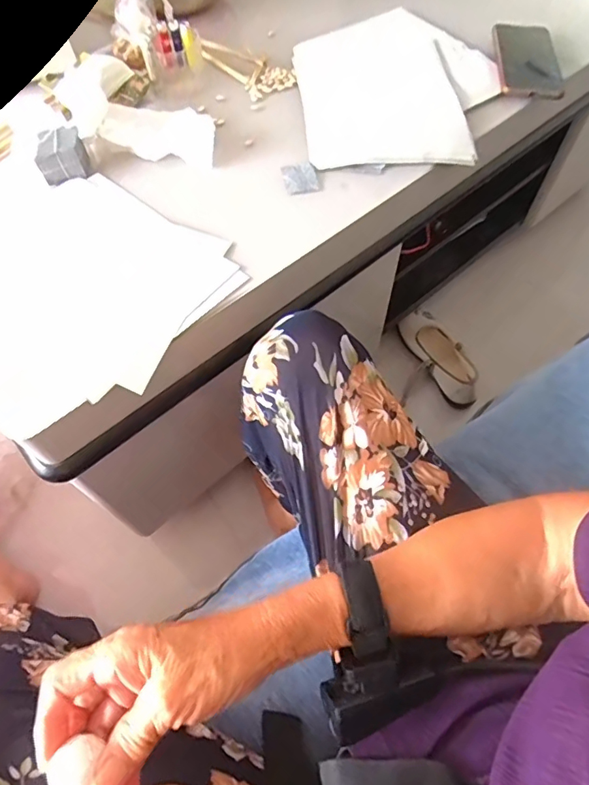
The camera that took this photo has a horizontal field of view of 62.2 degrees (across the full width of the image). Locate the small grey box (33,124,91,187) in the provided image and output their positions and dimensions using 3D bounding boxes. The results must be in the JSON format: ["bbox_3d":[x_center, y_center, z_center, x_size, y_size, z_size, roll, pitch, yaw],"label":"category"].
[{"bbox_3d":[-0.263,-0.266,0.556,0.051,0.050,0.045,-15,61,-8],"label":"small grey box"}]

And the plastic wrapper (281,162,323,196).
[{"bbox_3d":[0.008,-0.242,0.550,0.040,0.010,0.042,-13,61,-6],"label":"plastic wrapper"}]

